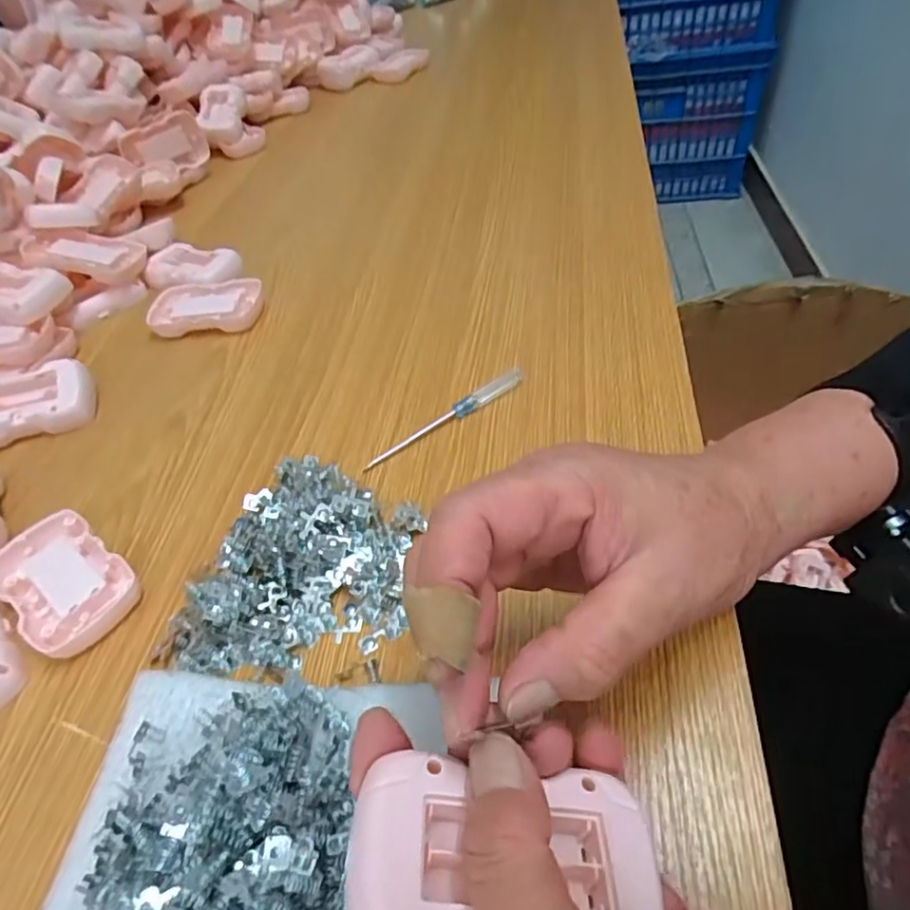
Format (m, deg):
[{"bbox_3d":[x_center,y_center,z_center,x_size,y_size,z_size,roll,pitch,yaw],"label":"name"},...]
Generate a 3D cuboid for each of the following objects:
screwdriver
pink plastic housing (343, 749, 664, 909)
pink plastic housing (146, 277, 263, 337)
[{"bbox_3d":[-0.003,-0.023,0.389,0.123,0.009,0.013,-35,52,-23],"label":"screwdriver"},{"bbox_3d":[0.012,0.111,0.171,0.084,0.017,0.049,7,45,-13],"label":"pink plastic housing"},{"bbox_3d":[-0.199,-0.117,0.492,0.089,0.016,0.054,-1,47,7],"label":"pink plastic housing"}]

